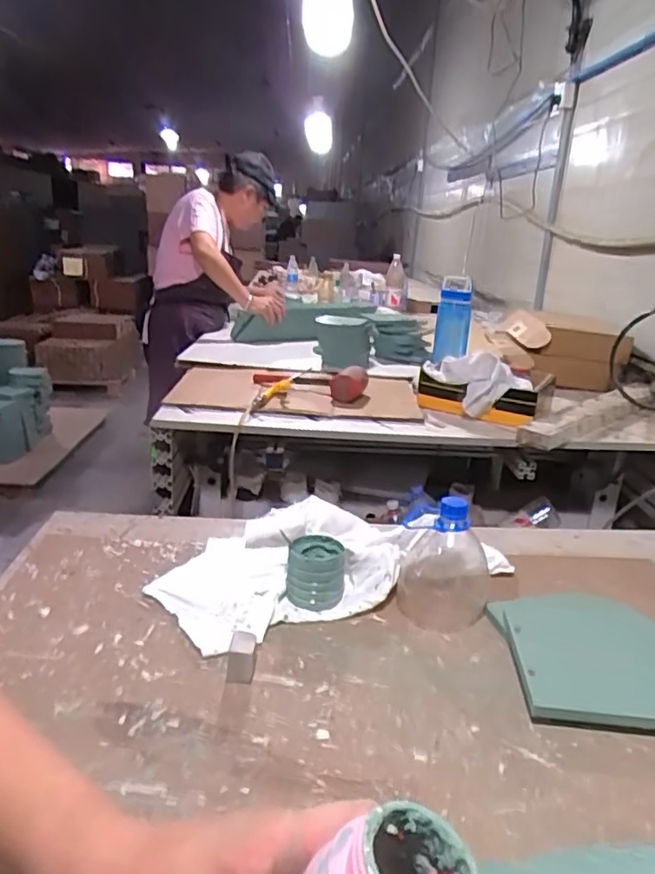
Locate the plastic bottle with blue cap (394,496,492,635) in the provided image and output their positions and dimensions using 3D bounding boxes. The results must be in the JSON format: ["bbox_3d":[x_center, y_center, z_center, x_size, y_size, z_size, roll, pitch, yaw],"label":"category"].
[{"bbox_3d":[0.138,0.131,0.698,0.105,0.133,0.117,7,20,11],"label":"plastic bottle with blue cap"}]

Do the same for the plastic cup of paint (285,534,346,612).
[{"bbox_3d":[-0.013,0.152,0.702,0.065,0.052,0.064,3,19,0],"label":"plastic cup of paint"}]

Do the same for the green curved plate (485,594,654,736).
[{"bbox_3d":[0.260,0.213,0.613,0.153,0.056,0.177,3,19,-1],"label":"green curved plate"}]

